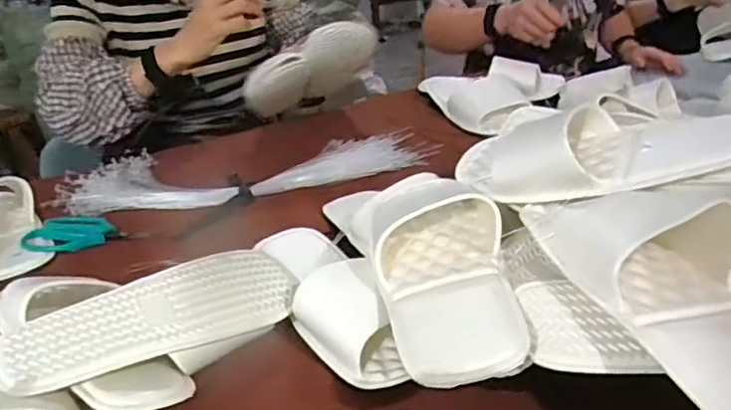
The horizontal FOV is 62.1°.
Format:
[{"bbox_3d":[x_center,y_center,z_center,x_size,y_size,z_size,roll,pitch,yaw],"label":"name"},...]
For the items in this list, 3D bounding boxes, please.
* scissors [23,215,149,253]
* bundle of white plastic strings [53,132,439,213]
[{"bbox_3d":[-0.313,0.029,0.681,0.123,0.015,0.065,-12,28,-12],"label":"scissors"},{"bbox_3d":[-0.146,-0.047,0.791,0.461,0.023,0.170,-8,28,-6],"label":"bundle of white plastic strings"}]

